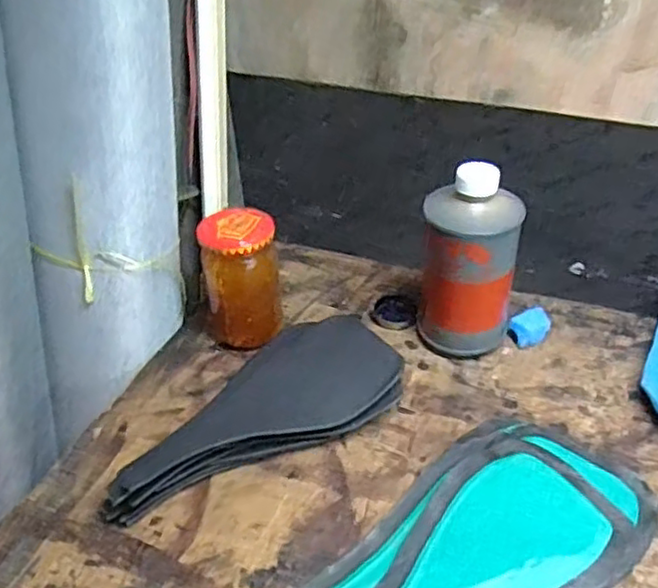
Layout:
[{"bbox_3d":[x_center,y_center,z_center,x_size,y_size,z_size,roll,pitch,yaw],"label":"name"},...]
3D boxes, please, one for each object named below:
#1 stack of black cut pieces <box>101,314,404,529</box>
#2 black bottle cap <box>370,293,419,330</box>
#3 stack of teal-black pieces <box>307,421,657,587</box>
[{"bbox_3d":[-0.055,0.086,0.487,0.220,0.049,0.090,-21,41,-22],"label":"stack of black cut pieces"},{"bbox_3d":[0.059,0.017,0.602,0.039,0.011,0.036,-2,38,1],"label":"black bottle cap"},{"bbox_3d":[0.093,0.158,0.407,0.240,0.020,0.123,-32,46,-32],"label":"stack of teal-black pieces"}]

